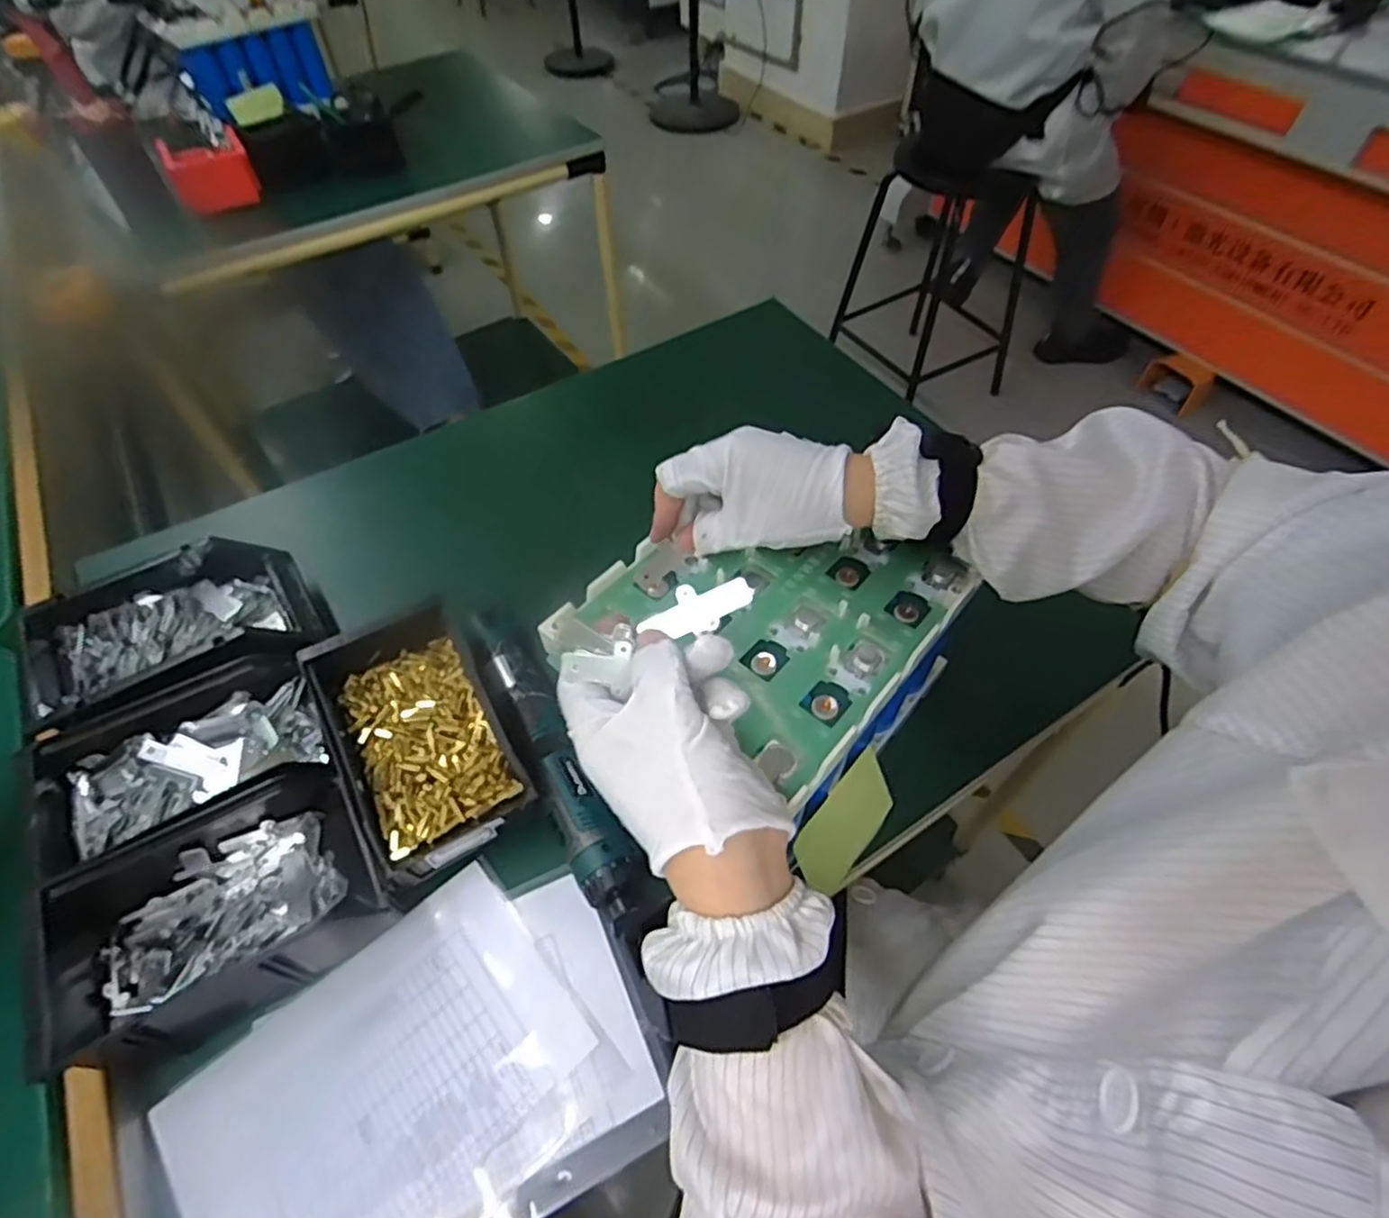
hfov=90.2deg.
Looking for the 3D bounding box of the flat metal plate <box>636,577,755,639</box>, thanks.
[{"bbox_3d":[0.000,0.000,0.331,0.056,0.004,0.023,-14,99,1],"label":"flat metal plate"}]

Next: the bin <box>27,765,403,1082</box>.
[{"bbox_3d":[-0.289,0.185,0.430,0.171,0.068,0.114,-27,58,-18],"label":"bin"}]

